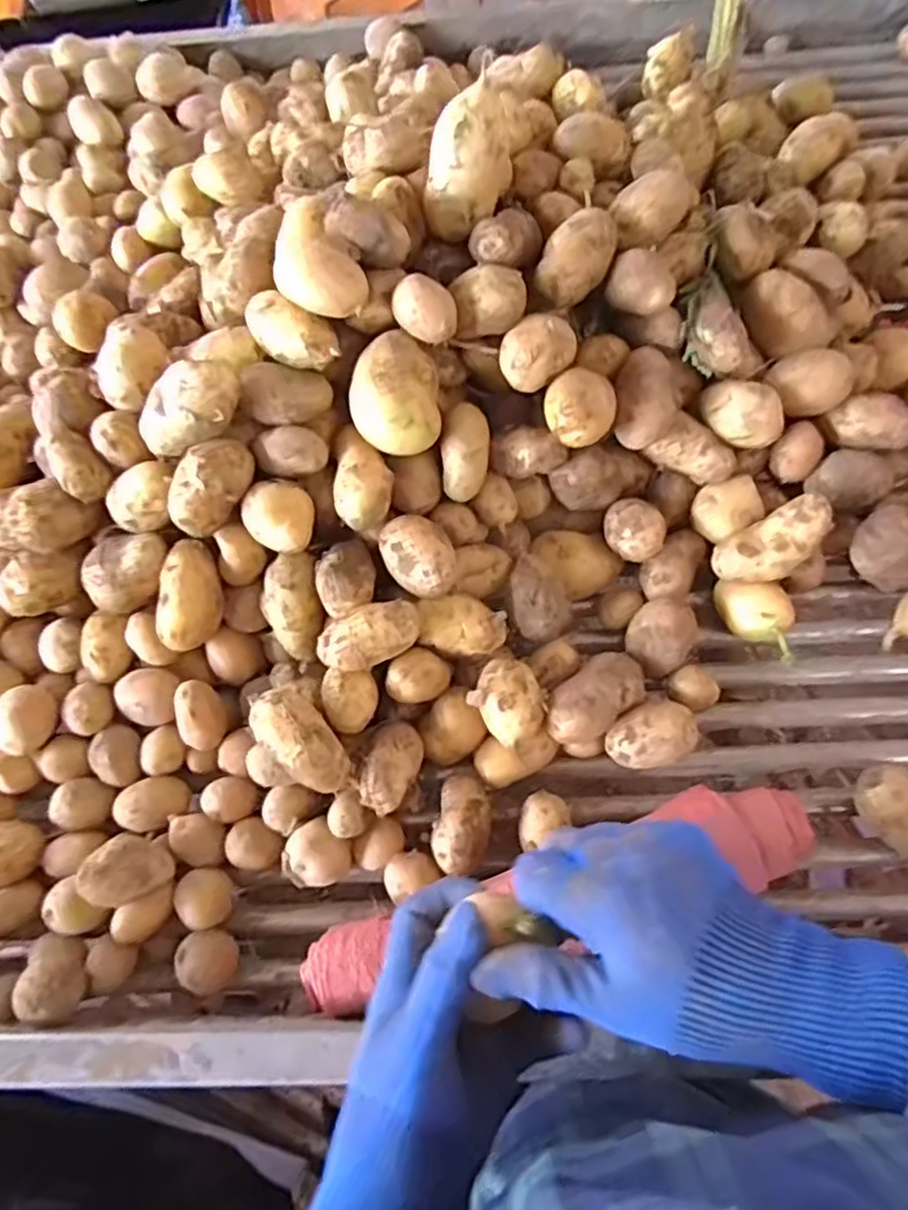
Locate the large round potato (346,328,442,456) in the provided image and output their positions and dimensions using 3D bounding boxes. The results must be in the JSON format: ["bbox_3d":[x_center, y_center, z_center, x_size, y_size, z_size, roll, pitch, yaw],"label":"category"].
[{"bbox_3d":[-0.034,-0.138,0.449,0.050,0.071,0.050,-7,20,33],"label":"large round potato"}]

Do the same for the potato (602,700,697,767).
[{"bbox_3d":[0.132,0.089,0.461,0.057,0.031,0.039,-21,67,-9],"label":"potato"}]

